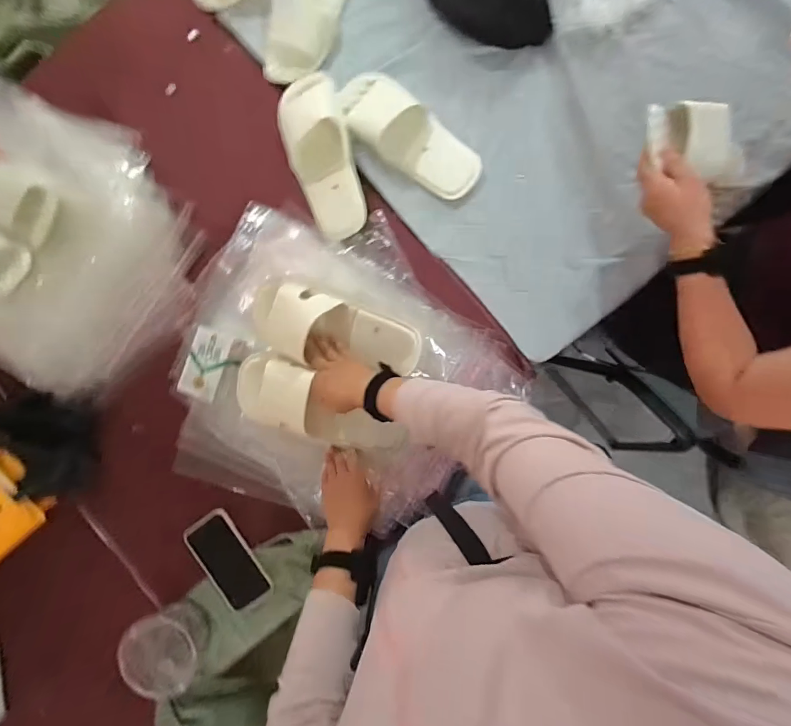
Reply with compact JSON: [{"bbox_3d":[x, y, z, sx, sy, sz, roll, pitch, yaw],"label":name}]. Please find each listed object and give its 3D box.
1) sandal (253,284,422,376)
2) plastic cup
[{"bbox_3d":[-0.097,-0.047,0.618,0.266,0.071,0.104,13,90,4],"label":"sandal"},{"bbox_3d":[-0.354,0.453,0.635,0.105,0.089,0.114,0,89,4],"label":"plastic cup"}]

